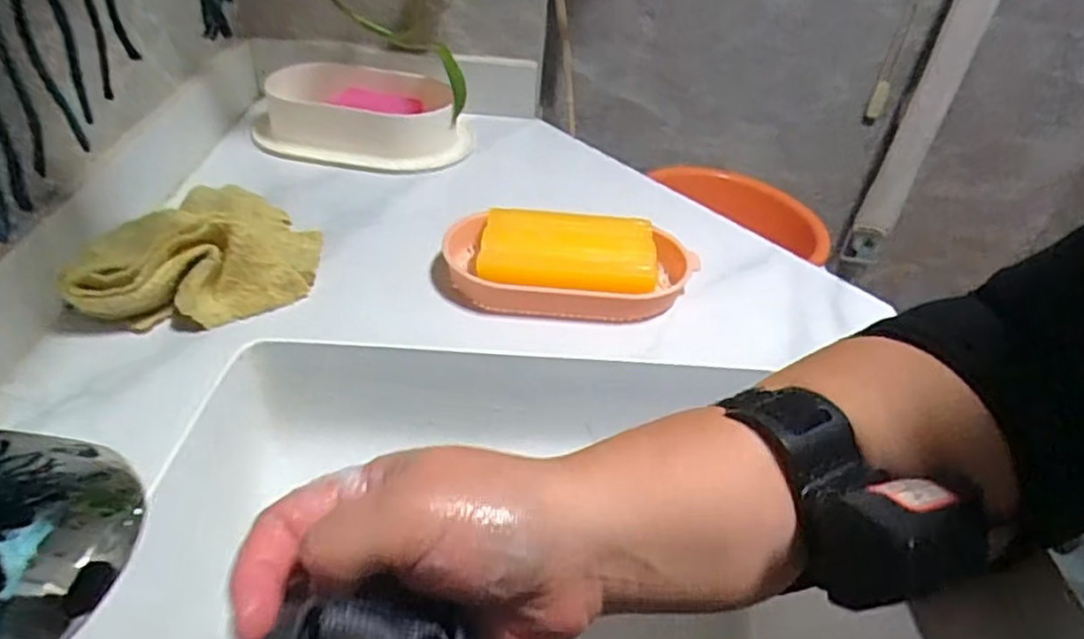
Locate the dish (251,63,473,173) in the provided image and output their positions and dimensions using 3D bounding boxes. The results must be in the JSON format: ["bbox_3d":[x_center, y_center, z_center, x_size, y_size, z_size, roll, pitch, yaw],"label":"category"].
[{"bbox_3d":[-0.149,-0.164,0.556,0.168,0.046,0.115,-6,40,-16],"label":"dish"}]

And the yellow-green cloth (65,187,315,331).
[{"bbox_3d":[-0.198,-0.043,0.398,0.126,0.045,0.101,-13,43,-23],"label":"yellow-green cloth"}]

